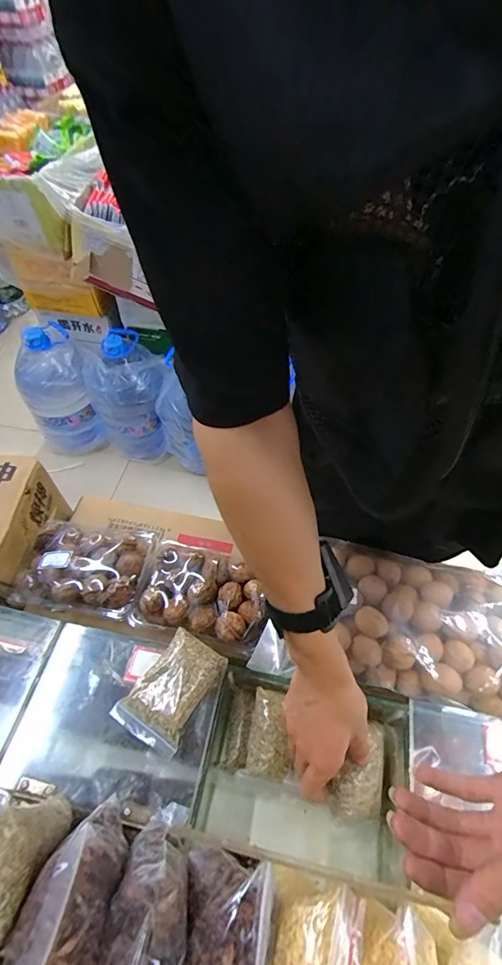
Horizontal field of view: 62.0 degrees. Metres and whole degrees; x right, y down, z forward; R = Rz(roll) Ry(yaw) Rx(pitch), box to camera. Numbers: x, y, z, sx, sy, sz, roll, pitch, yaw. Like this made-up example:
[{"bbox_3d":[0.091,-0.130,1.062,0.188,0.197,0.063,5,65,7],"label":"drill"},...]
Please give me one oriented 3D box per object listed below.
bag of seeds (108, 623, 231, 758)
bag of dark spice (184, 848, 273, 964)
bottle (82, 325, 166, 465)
[{"bbox_3d":[-0.085,0.218,0.445,0.072,0.034,0.106,27,58,17],"label":"bag of seeds"},{"bbox_3d":[-0.019,0.324,0.282,0.060,0.067,0.106,2,54,1],"label":"bag of dark spice"},{"bbox_3d":[-0.384,-0.259,1.324,0.214,0.417,0.201,-22,57,-15],"label":"bottle"}]

